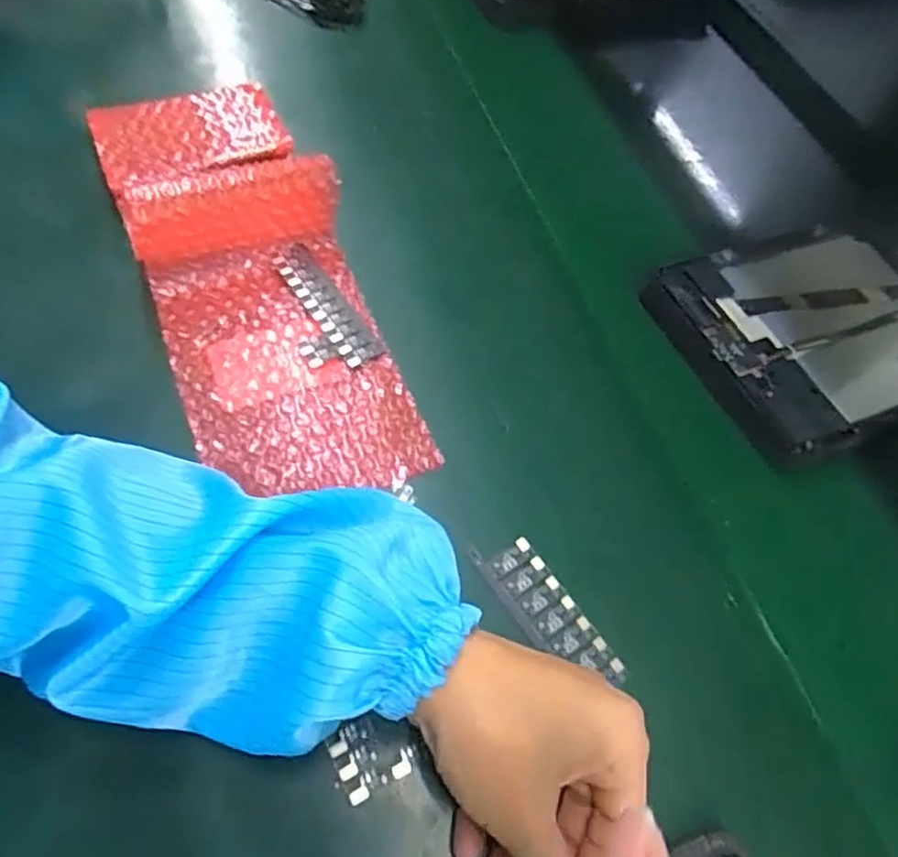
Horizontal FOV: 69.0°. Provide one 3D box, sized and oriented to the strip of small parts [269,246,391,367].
[{"bbox_3d":[-0.082,-0.073,0.402,0.043,0.006,0.099,-28,66,-23],"label":"strip of small parts"}]

